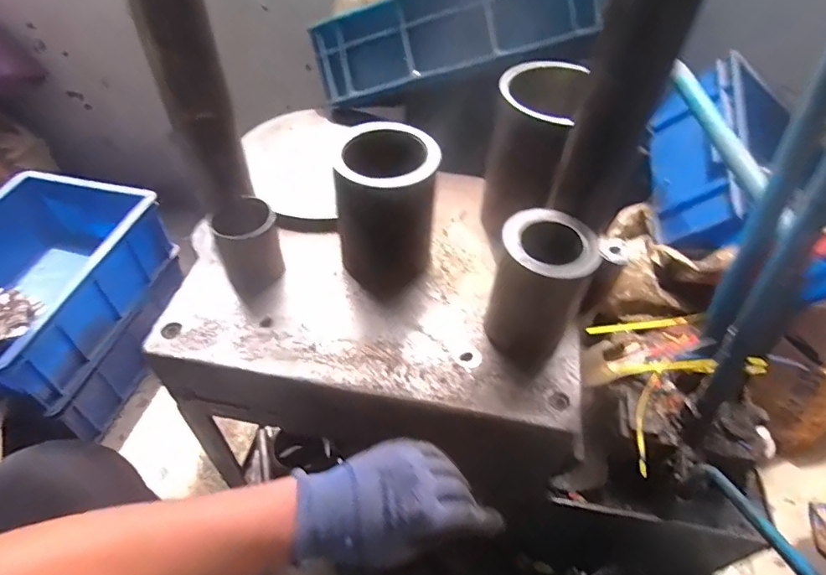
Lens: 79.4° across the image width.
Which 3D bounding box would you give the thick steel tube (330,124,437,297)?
[{"bbox_3d":[-0.026,-0.094,0.576,0.105,0.157,0.111,6,48,3],"label":"thick steel tube"}]

